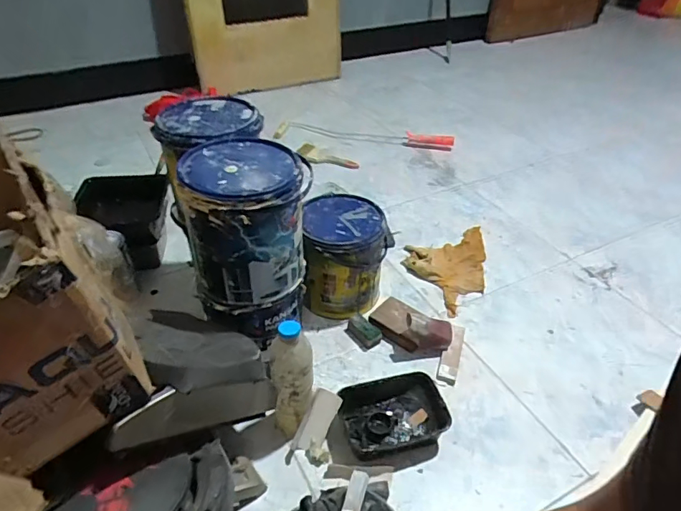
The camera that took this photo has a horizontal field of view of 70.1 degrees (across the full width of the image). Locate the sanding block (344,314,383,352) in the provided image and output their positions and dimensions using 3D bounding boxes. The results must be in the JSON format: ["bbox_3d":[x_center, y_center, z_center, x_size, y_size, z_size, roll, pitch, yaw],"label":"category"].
[{"bbox_3d":[0.044,0.152,0.971,0.047,0.028,0.078,-21,43,-25],"label":"sanding block"}]

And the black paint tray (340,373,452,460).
[{"bbox_3d":[0.088,0.266,0.806,0.177,0.050,0.122,-5,39,-6],"label":"black paint tray"}]

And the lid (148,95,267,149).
[{"bbox_3d":[-0.234,-0.240,0.858,0.183,0.020,0.183,-2,38,-3],"label":"lid"}]

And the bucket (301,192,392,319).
[{"bbox_3d":[0.004,0.001,1.021,0.167,0.196,0.172,-4,39,-6],"label":"bucket"}]

